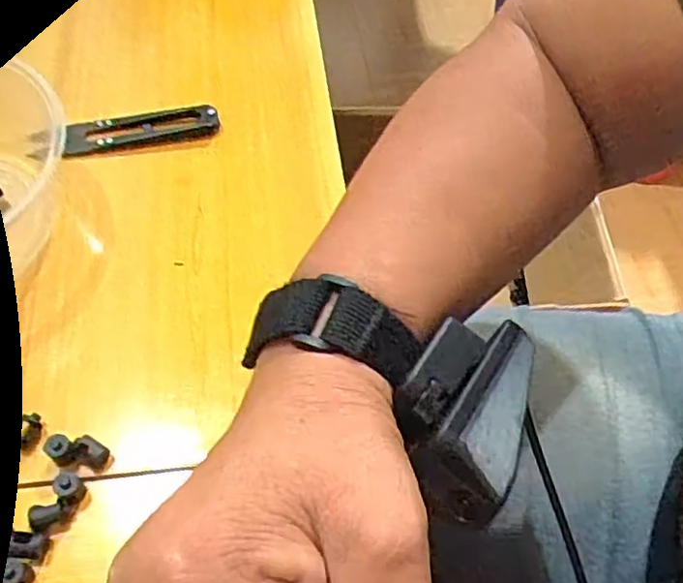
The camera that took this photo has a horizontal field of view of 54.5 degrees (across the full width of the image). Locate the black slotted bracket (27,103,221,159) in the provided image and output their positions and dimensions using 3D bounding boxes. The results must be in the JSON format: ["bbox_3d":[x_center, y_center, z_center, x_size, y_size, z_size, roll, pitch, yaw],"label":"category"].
[{"bbox_3d":[-0.118,-0.088,0.366,0.098,0.013,0.024,-10,56,-10],"label":"black slotted bracket"}]

